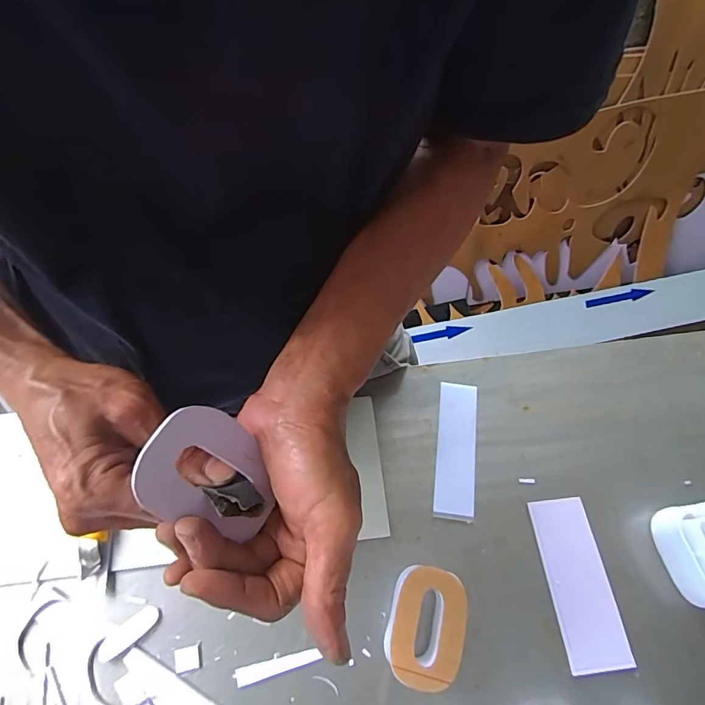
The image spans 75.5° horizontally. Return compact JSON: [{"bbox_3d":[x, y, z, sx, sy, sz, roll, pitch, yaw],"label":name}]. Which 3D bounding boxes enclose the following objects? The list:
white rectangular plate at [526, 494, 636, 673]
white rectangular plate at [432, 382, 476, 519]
[{"bbox_3d":[0.204,0.207,0.413,0.054,0.006,0.138,-6,66,-4],"label":"white rectangular plate"},{"bbox_3d":[0.105,0.094,0.459,0.039,0.004,0.130,8,66,2],"label":"white rectangular plate"}]

